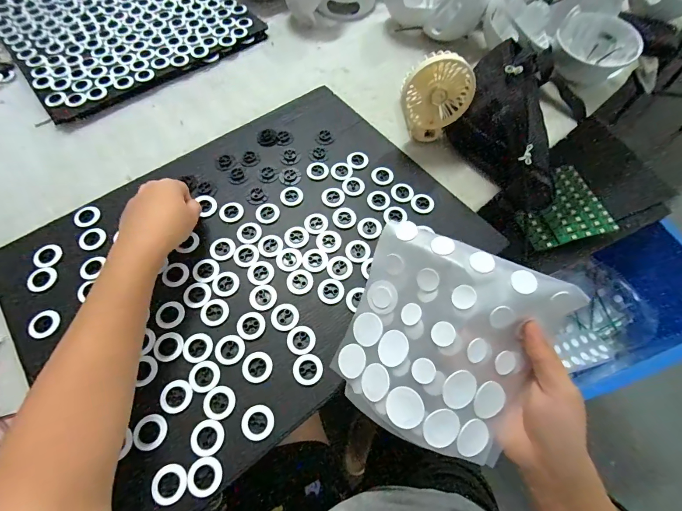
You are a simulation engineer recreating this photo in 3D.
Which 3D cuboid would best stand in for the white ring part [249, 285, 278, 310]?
[{"bbox_3d":[-0.083,0.044,0.362,0.028,0.004,0.028,0,62,0],"label":"white ring part"}]

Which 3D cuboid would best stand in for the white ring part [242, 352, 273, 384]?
[{"bbox_3d":[-0.081,0.108,0.330,0.028,0.004,0.028,0,62,0],"label":"white ring part"}]

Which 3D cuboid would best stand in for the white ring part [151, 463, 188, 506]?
[{"bbox_3d":[-0.144,0.192,0.286,0.028,0.005,0.029,-22,64,-11],"label":"white ring part"}]

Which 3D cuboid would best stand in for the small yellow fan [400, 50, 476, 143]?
[{"bbox_3d":[0.118,-0.195,0.434,0.088,0.119,0.032,-4,62,-2],"label":"small yellow fan"}]

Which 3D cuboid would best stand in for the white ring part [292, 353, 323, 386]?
[{"bbox_3d":[-0.032,0.110,0.330,0.028,0.004,0.028,0,62,0],"label":"white ring part"}]

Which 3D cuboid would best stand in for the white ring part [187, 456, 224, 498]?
[{"bbox_3d":[-0.116,0.187,0.288,0.028,0.004,0.028,-20,64,-10],"label":"white ring part"}]

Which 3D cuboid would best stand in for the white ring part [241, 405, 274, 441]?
[{"bbox_3d":[-0.075,0.151,0.309,0.028,0.004,0.028,0,62,0],"label":"white ring part"}]

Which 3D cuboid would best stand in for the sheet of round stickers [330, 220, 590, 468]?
[{"bbox_3d":[0.076,0.063,0.264,0.141,0.035,0.152,25,95,19],"label":"sheet of round stickers"}]

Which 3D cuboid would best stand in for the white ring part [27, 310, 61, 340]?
[{"bbox_3d":[-0.302,0.069,0.346,0.032,0.004,0.028,30,66,15],"label":"white ring part"}]

